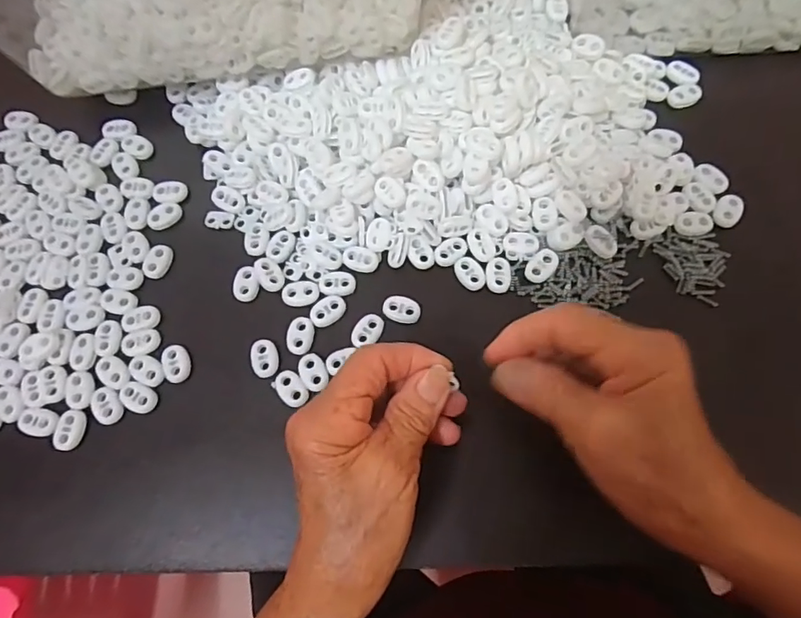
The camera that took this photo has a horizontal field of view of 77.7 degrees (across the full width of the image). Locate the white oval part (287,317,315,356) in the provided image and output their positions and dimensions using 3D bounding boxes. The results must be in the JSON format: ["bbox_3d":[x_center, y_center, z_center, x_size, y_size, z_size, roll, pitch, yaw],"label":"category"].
[{"bbox_3d":[-0.060,0.015,0.296,0.015,0.004,0.023,2,74,2],"label":"white oval part"}]

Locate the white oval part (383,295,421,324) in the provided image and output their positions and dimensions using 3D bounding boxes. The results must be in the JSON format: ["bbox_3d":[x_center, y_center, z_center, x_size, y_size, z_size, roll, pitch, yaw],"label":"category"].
[{"bbox_3d":[0.001,0.000,0.300,0.022,0.004,0.017,6,74,3],"label":"white oval part"}]

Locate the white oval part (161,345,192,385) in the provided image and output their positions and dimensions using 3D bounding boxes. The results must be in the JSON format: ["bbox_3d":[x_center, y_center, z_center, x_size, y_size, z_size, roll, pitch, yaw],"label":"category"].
[{"bbox_3d":[-0.133,0.032,0.296,0.016,0.005,0.022,-24,75,-5],"label":"white oval part"}]

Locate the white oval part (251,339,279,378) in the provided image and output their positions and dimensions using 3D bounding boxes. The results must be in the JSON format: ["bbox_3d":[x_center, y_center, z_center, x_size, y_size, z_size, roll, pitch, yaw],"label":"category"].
[{"bbox_3d":[-0.080,0.029,0.294,0.015,0.004,0.022,-13,74,-2],"label":"white oval part"}]

